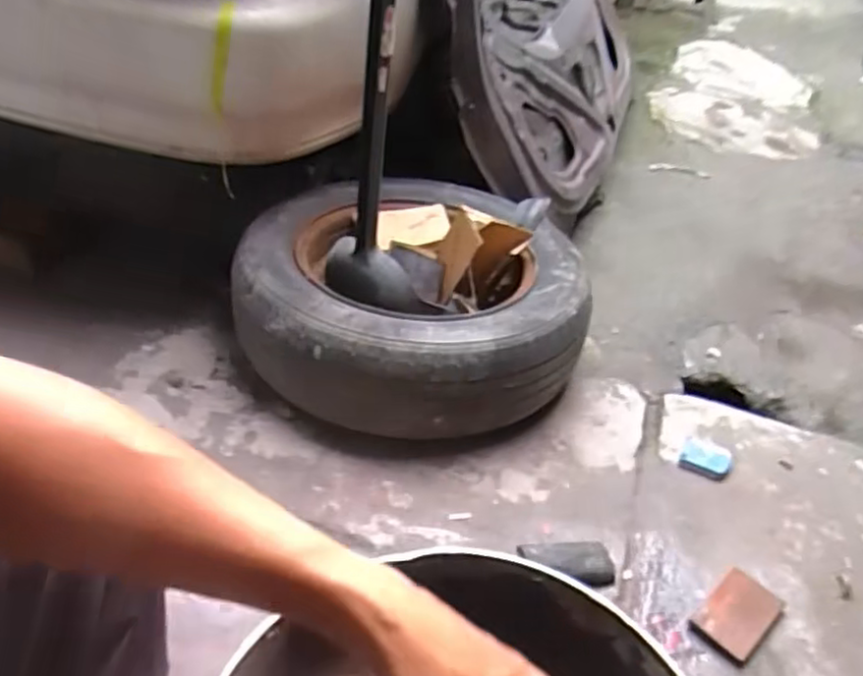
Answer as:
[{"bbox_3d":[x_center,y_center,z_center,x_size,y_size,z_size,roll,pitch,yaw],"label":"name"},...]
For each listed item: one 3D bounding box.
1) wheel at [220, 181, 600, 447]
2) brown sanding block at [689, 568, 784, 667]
[{"bbox_3d":[-0.013,-0.097,1.185,0.532,0.170,0.541,4,40,-3],"label":"wheel"},{"bbox_3d":[0.380,0.343,0.859,0.108,0.034,0.074,-30,49,-33],"label":"brown sanding block"}]

